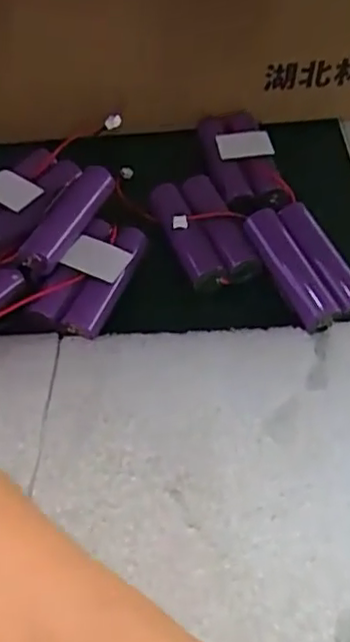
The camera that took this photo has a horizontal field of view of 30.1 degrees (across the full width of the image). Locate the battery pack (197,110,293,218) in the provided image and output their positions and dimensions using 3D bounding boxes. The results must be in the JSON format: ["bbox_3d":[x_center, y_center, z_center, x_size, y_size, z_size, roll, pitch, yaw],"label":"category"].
[{"bbox_3d":[0.038,-0.090,0.370,0.038,0.019,0.074,-9,52,-6],"label":"battery pack"}]

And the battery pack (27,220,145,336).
[{"bbox_3d":[-0.041,-0.024,0.319,0.033,0.015,0.066,18,54,14],"label":"battery pack"}]

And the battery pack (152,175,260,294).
[{"bbox_3d":[0.014,-0.049,0.336,0.033,0.018,0.072,-19,54,-14],"label":"battery pack"}]

